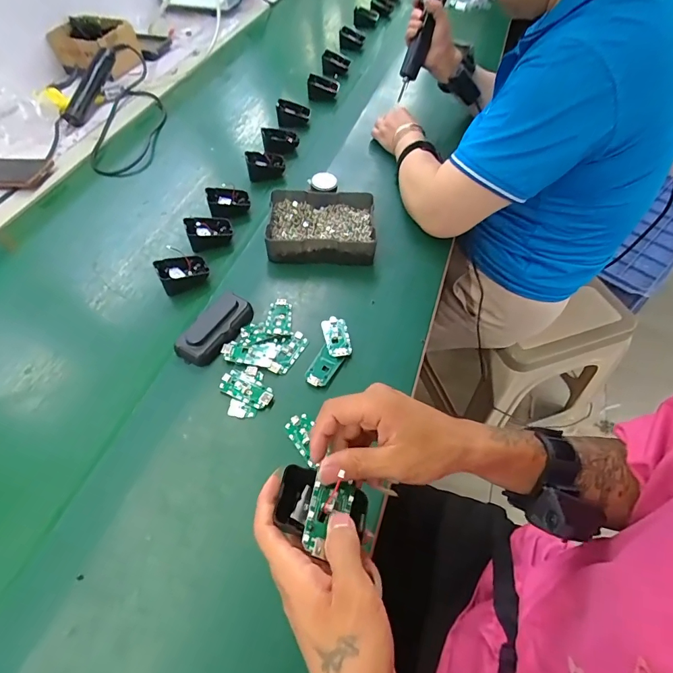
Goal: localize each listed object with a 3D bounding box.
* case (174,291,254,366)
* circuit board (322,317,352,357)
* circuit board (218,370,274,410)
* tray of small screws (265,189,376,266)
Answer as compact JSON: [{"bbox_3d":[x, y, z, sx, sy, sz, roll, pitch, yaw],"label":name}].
[{"bbox_3d":[-0.154,-0.014,0.518,0.054,0.023,0.105,24,59,17],"label":"case"},{"bbox_3d":[0.001,-0.001,0.526,0.031,0.007,0.062,-11,55,-6],"label":"circuit board"},{"bbox_3d":[-0.105,0.061,0.478,0.064,0.004,0.031,22,58,16],"label":"circuit board"},{"bbox_3d":[-0.022,-0.171,0.620,0.154,0.043,0.124,-2,55,0],"label":"tray of small screws"}]

